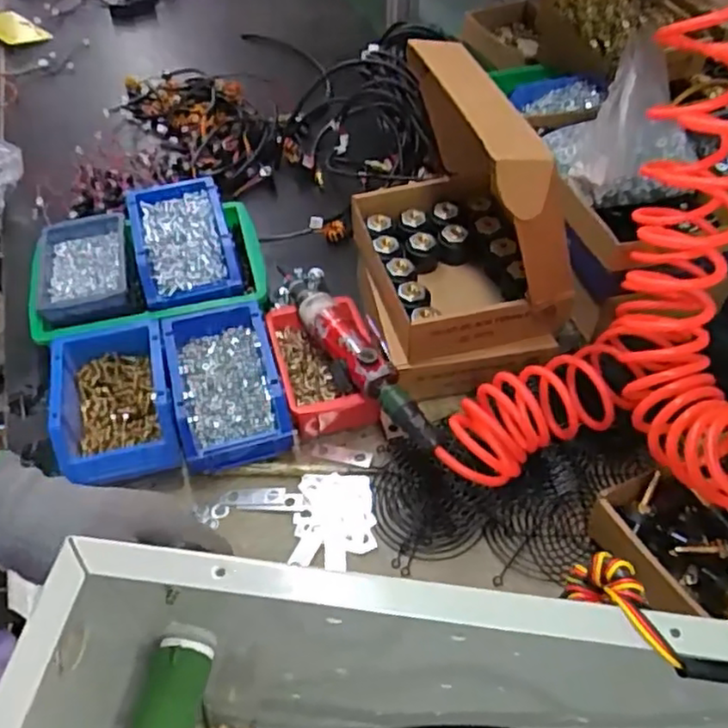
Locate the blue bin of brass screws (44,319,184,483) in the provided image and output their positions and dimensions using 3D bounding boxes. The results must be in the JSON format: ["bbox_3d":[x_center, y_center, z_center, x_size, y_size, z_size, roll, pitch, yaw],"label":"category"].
[{"bbox_3d":[-0.242,0.036,0.650,0.107,0.061,0.150,-13,50,-9],"label":"blue bin of brass screws"}]

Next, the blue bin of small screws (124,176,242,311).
[{"bbox_3d":[-0.201,-0.136,0.736,0.108,0.046,0.164,-13,50,-10],"label":"blue bin of small screws"}]

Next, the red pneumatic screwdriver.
[{"bbox_3d":[-0.007,-0.008,0.645,0.051,0.039,0.241,-23,52,-17],"label":"red pneumatic screwdriver"}]

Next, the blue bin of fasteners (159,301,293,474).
[{"bbox_3d":[-0.138,0.024,0.669,0.101,0.068,0.164,-15,50,-11],"label":"blue bin of fasteners"}]

